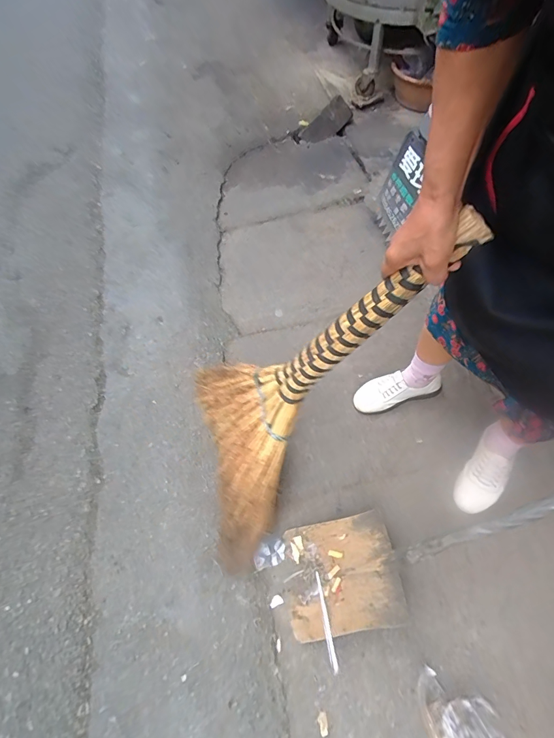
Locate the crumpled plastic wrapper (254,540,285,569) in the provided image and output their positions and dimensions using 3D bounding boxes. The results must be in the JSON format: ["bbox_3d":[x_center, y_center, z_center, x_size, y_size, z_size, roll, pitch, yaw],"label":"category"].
[{"bbox_3d":[-0.016,0.421,0.847,0.071,0.014,0.048,-13,61,-3],"label":"crumpled plastic wrapper"}]

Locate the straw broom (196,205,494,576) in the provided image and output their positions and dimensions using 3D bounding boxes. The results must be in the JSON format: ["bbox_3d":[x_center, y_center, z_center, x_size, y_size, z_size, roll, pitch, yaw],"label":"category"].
[{"bbox_3d":[0.002,0.037,0.643,0.073,0.739,0.338,-14,56,-46],"label":"straw broom"}]

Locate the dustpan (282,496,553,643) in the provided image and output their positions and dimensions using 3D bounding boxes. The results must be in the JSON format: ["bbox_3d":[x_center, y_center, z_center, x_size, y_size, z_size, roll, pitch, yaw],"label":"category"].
[{"bbox_3d":[0.233,0.320,0.670,0.114,0.558,0.199,12,48,-46],"label":"dustpan"}]

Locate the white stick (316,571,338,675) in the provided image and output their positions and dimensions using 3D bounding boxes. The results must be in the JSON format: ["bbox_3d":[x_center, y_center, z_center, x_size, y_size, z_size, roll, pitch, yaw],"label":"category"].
[{"bbox_3d":[0.098,0.503,0.749,0.013,0.012,0.170,-5,42,-5],"label":"white stick"}]

